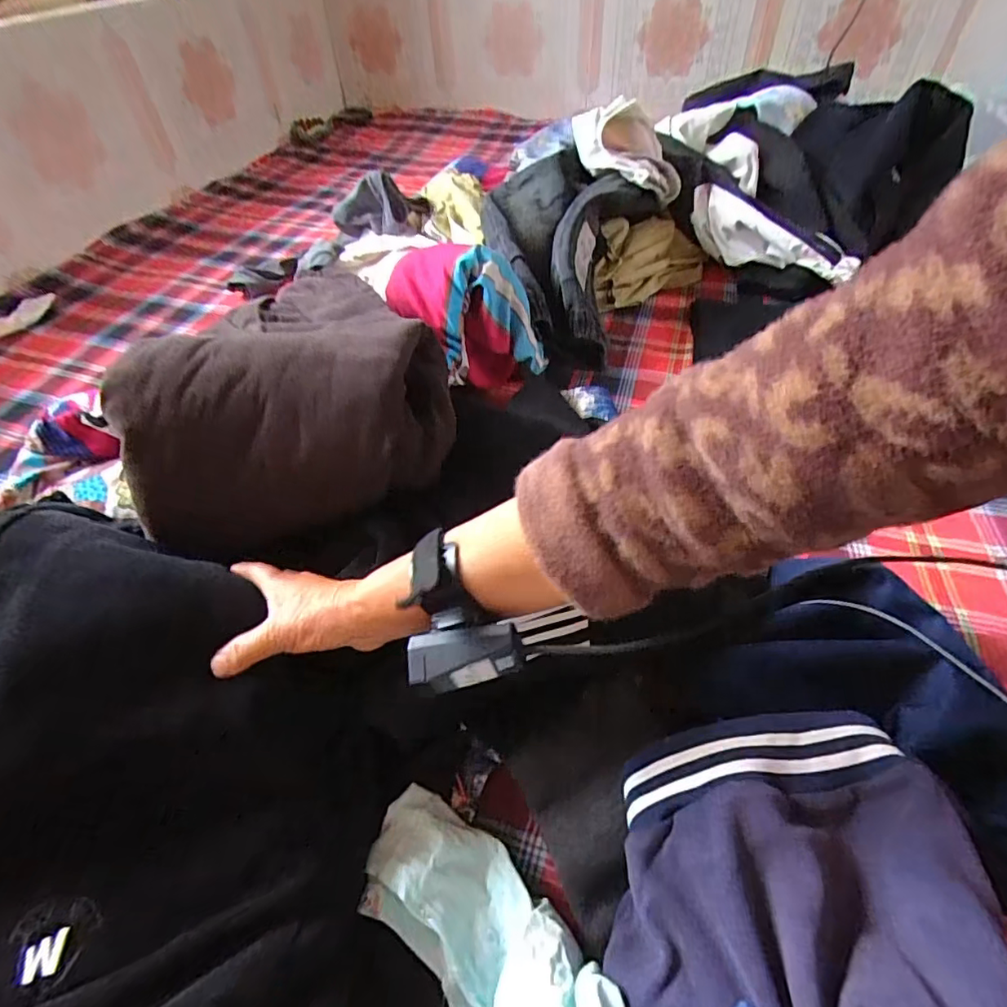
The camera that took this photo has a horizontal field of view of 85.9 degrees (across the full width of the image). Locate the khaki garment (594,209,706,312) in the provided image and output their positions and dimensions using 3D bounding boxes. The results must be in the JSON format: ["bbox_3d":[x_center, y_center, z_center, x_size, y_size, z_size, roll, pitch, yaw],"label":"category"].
[{"bbox_3d":[0.262,-0.457,1.012,0.259,0.110,0.099,-25,52,-18],"label":"khaki garment"}]

